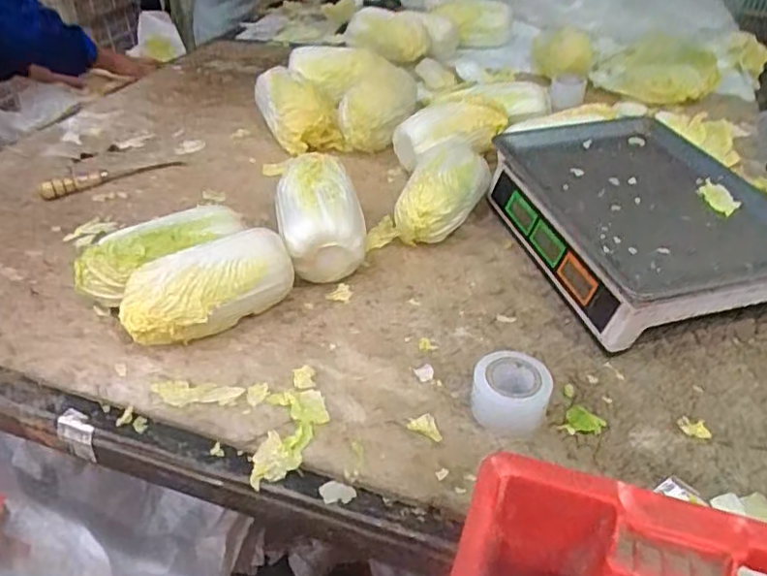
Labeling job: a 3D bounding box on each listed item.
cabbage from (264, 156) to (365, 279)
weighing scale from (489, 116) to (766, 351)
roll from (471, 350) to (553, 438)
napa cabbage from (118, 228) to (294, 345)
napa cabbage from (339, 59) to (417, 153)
[{"bbox_3d":[-0.085,-0.090,0.747,0.092,0.098,0.184,-10,39,-12],"label":"cabbage"},{"bbox_3d":[0.300,-0.081,0.743,0.249,0.099,0.333,-10,39,-13],"label":"weighing scale"},{"bbox_3d":[0.116,0.096,0.560,0.069,0.044,0.067,0,38,0],"label":"roll"},{"bbox_3d":[-0.181,0.004,0.644,0.174,0.087,0.078,-15,40,-18],"label":"napa cabbage"},{"bbox_3d":[-0.007,-0.313,1.000,0.114,0.099,0.220,2,38,3],"label":"napa cabbage"}]

